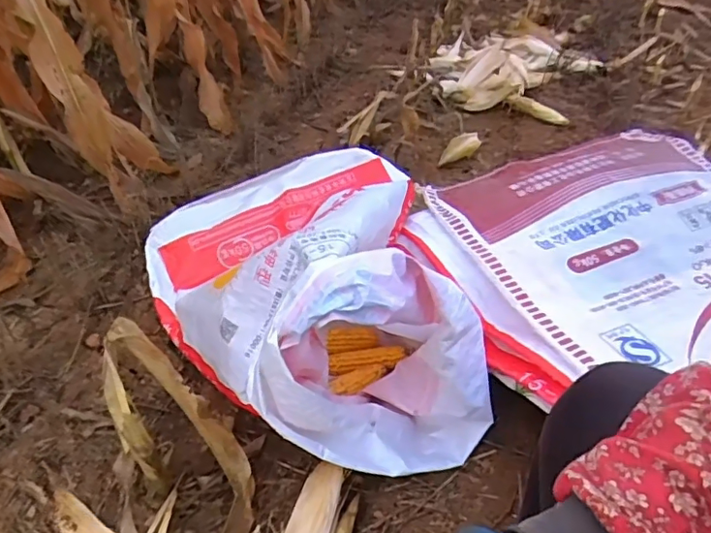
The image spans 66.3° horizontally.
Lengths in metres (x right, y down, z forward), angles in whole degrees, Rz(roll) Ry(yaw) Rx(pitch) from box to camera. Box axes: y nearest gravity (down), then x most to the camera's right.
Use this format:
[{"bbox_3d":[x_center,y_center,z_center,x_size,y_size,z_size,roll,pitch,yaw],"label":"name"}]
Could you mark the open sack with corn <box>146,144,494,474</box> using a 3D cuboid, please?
[{"bbox_3d":[-0.074,0.014,0.871,0.446,0.356,0.566,-18,44,-16],"label":"open sack with corn"}]

